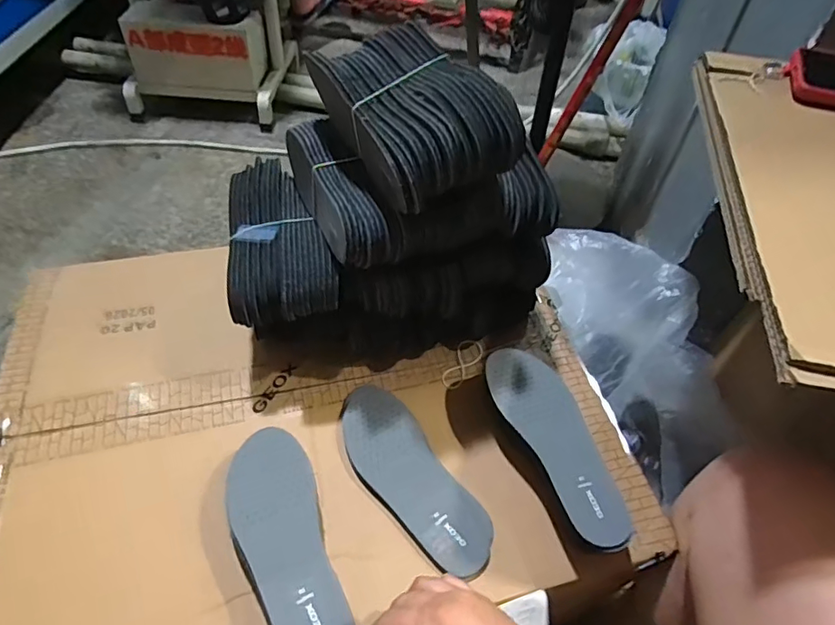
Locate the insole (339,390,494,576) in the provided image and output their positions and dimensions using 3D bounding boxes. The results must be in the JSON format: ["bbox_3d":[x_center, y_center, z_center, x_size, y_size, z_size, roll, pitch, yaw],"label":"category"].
[{"bbox_3d":[-0.008,0.149,0.483,0.073,0.013,0.197,-26,56,-24],"label":"insole"}]

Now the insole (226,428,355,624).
[{"bbox_3d":[-0.104,0.177,0.410,0.067,0.013,0.188,-17,52,-18],"label":"insole"}]

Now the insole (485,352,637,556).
[{"bbox_3d":[0.126,0.111,0.466,0.065,0.007,0.192,-15,52,-17],"label":"insole"}]

